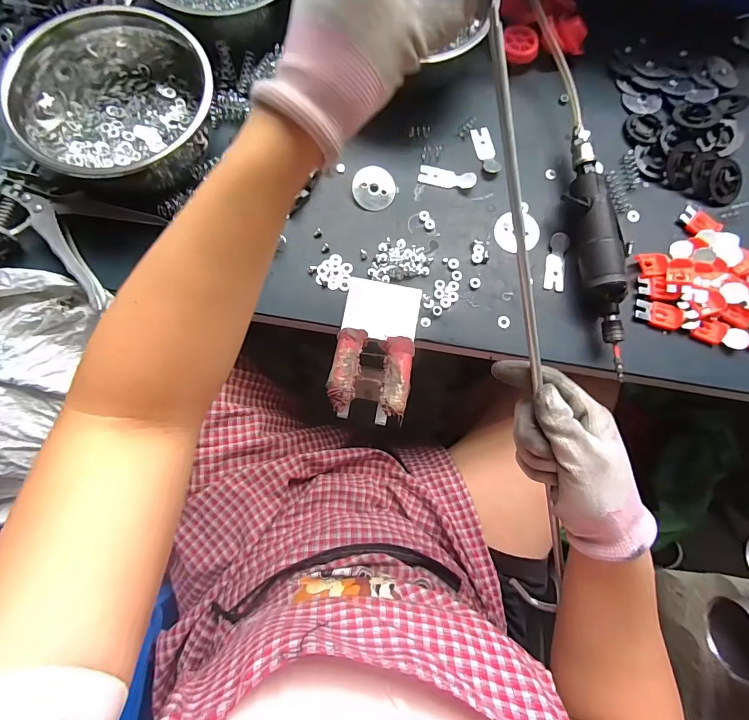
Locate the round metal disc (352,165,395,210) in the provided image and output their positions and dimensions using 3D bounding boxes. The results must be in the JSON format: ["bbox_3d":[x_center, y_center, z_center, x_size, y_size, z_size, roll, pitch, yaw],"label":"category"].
[{"bbox_3d":[0.000,-0.190,0.425,0.045,0.005,0.048,0,77,-2],"label":"round metal disc"}]

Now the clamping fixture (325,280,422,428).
[{"bbox_3d":[0.001,-0.014,0.378,0.076,0.042,0.145,10,77,0],"label":"clamping fixture"}]

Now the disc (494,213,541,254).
[{"bbox_3d":[0.157,-0.140,0.427,0.047,0.007,0.047,-1,77,3],"label":"disc"}]

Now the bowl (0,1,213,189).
[{"bbox_3d":[-0.243,-0.246,0.367,0.177,0.093,0.142,-34,80,-9],"label":"bowl"}]

